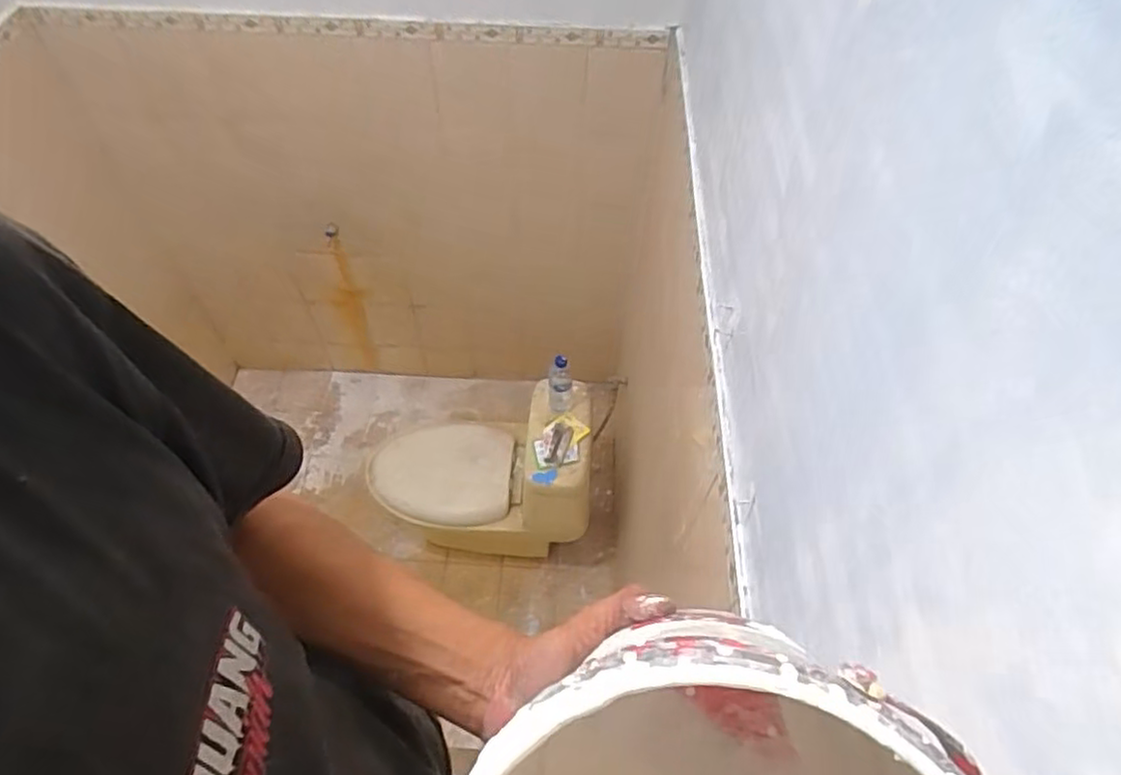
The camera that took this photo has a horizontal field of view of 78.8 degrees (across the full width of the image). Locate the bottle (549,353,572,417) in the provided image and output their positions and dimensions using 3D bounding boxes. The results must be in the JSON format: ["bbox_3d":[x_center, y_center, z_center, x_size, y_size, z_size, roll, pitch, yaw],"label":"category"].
[{"bbox_3d":[0.001,-0.006,1.821,0.067,0.178,0.074,6,55,1],"label":"bottle"}]

